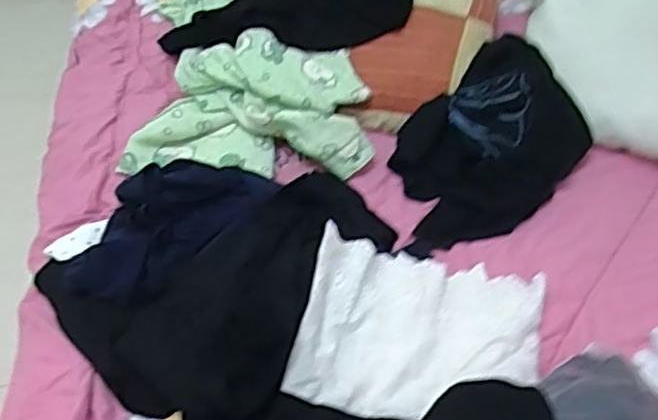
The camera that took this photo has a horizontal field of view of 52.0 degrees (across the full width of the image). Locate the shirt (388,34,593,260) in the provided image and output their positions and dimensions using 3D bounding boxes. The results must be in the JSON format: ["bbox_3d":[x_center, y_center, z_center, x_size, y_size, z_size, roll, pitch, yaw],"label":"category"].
[{"bbox_3d":[0.217,-0.089,0.938,0.319,0.098,0.209,-36,62,-24],"label":"shirt"}]

